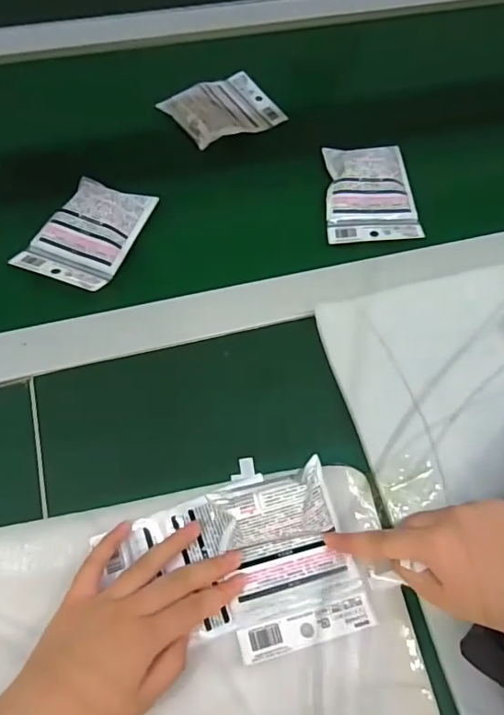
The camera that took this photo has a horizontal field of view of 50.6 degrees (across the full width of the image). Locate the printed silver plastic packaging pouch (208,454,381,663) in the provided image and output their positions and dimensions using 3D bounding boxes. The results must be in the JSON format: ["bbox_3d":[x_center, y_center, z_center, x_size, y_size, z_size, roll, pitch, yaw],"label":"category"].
[{"bbox_3d":[0.027,0.145,0.385,0.092,0.052,0.111,-14,58,-10],"label":"printed silver plastic packaging pouch"}]

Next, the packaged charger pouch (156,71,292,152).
[{"bbox_3d":[-0.034,-0.303,0.644,0.126,0.032,0.092,-33,70,-18],"label":"packaged charger pouch"}]

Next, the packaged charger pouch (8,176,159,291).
[{"bbox_3d":[-0.168,-0.128,0.537,0.094,0.026,0.127,19,64,6],"label":"packaged charger pouch"}]

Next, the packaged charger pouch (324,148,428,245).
[{"bbox_3d":[0.128,-0.182,0.583,0.095,0.021,0.123,-2,73,-3],"label":"packaged charger pouch"}]

